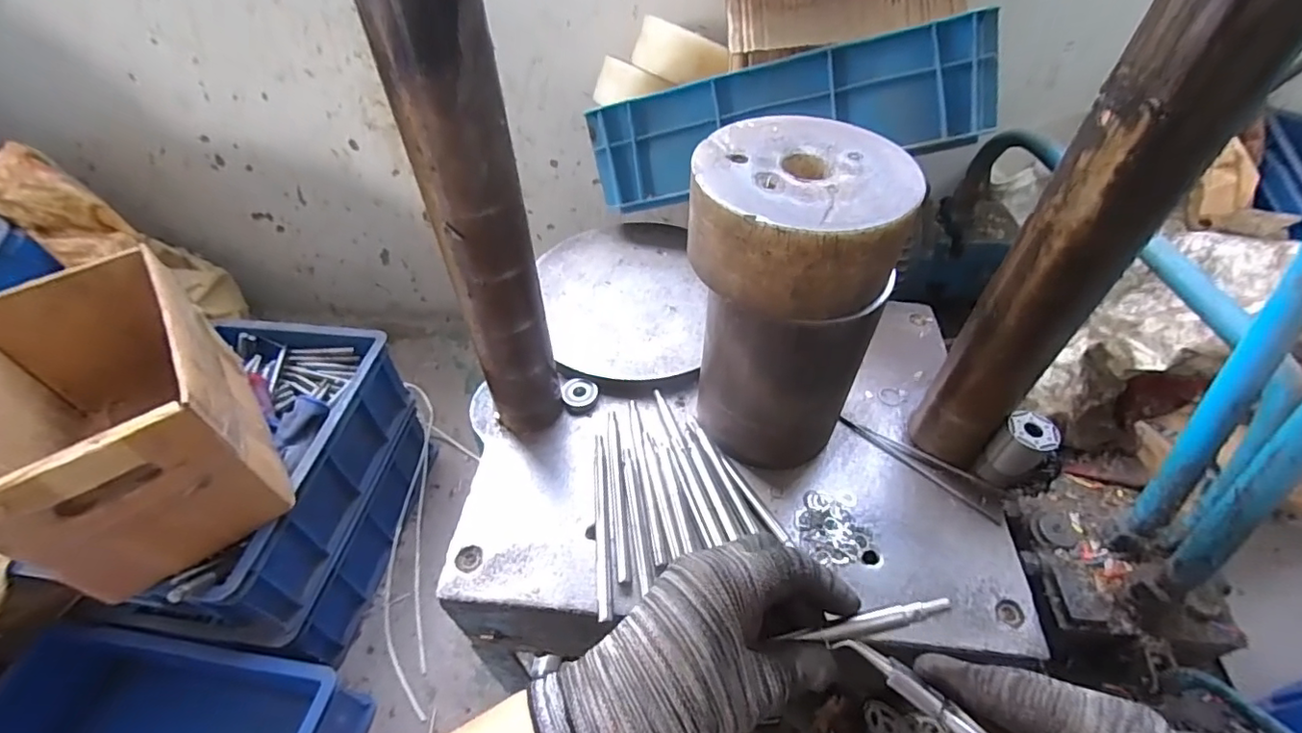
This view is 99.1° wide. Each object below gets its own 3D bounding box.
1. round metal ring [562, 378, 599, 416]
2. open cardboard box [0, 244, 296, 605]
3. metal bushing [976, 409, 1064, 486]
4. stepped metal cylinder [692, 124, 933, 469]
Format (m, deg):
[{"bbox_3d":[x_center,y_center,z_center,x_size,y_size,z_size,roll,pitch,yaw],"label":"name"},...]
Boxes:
[{"bbox_3d":[-0.070,0.030,0.551,0.034,0.015,0.033,0,48,0],"label":"round metal ring"},{"bbox_3d":[-0.582,0.050,0.618,0.197,0.194,0.313,-30,54,-24],"label":"open cardboard box"},{"bbox_3d":[0.308,0.071,0.467,0.035,0.065,0.033,36,57,28],"label":"metal bushing"},{"bbox_3d":[0.103,-0.042,0.451,0.146,0.249,0.136,18,50,16],"label":"stepped metal cylinder"}]

